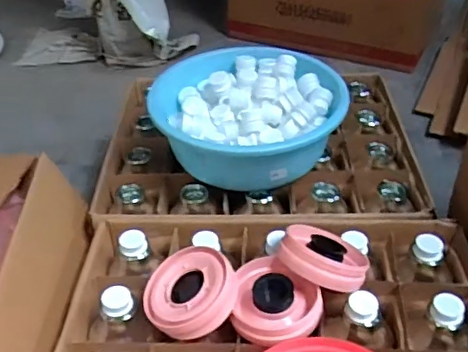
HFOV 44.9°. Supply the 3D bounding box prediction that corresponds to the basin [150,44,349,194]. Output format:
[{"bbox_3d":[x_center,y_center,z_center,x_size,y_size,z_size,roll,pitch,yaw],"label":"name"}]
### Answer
[{"bbox_3d":[0.029,-0.126,1.133,0.368,0.109,0.338,2,40,5],"label":"basin"}]

